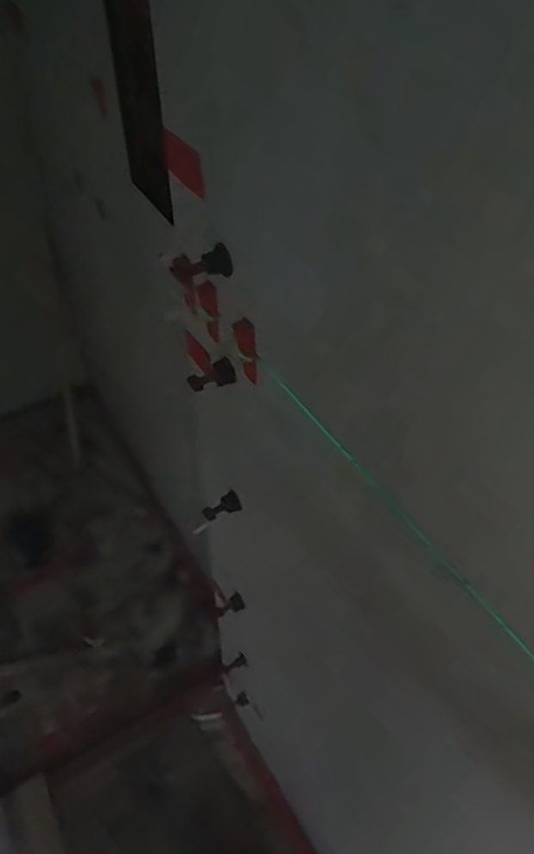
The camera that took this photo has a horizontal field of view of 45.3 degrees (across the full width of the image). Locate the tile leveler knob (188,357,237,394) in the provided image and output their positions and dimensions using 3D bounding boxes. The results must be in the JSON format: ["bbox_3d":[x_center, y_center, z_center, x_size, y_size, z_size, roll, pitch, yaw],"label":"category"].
[{"bbox_3d":[-0.061,-0.057,0.702,0.052,0.029,0.026,-21,48,8],"label":"tile leveler knob"}]

